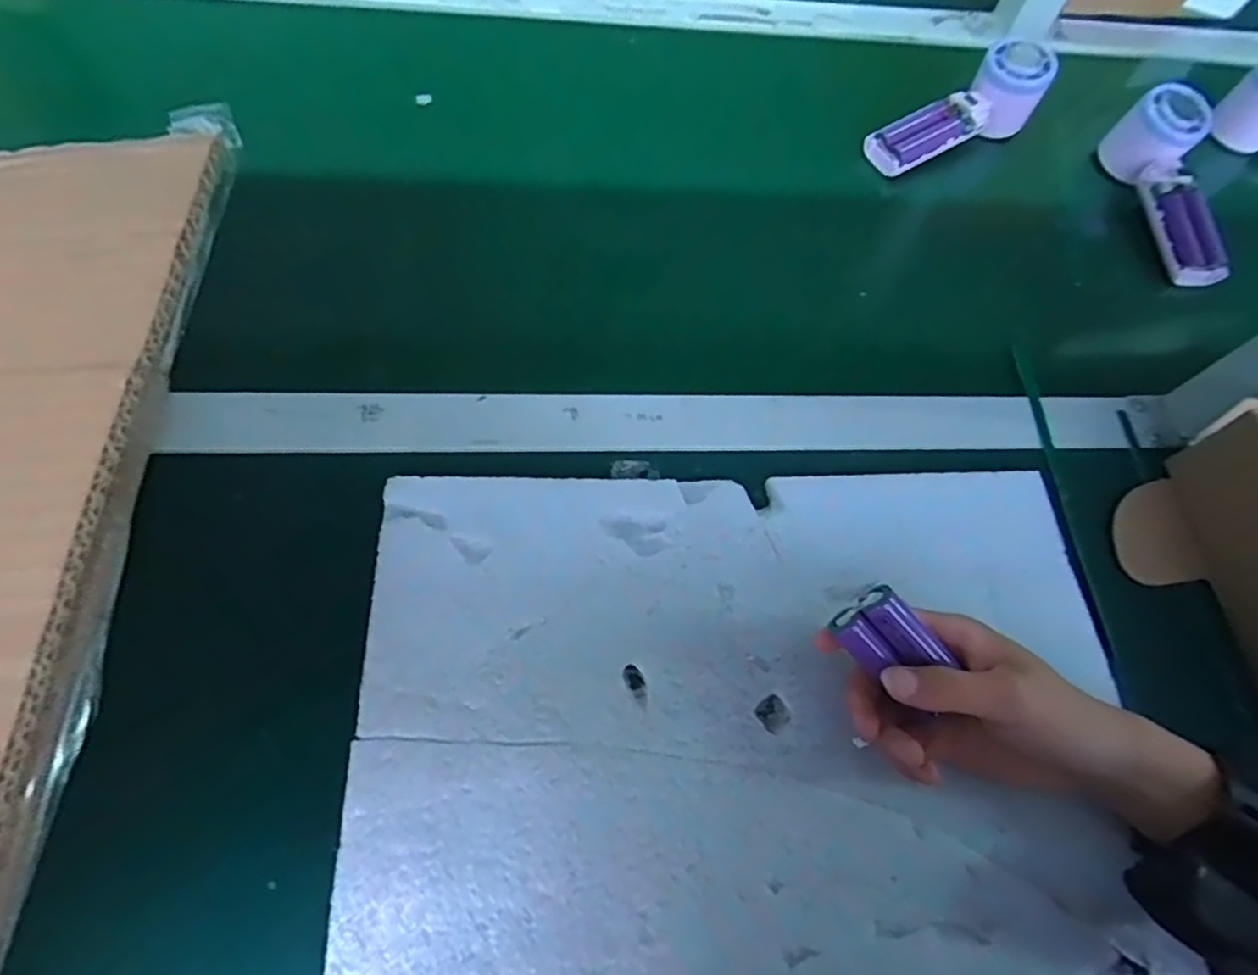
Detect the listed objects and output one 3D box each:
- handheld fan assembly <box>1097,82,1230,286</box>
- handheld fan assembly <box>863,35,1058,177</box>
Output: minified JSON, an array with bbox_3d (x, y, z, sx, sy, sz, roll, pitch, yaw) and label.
[{"bbox_3d":[0.451,-0.248,0.534,0.056,0.069,0.152,1,69,-5],"label":"handheld fan assembly"},{"bbox_3d":[0.285,-0.321,0.549,0.181,0.055,0.068,-33,73,-19],"label":"handheld fan assembly"}]

